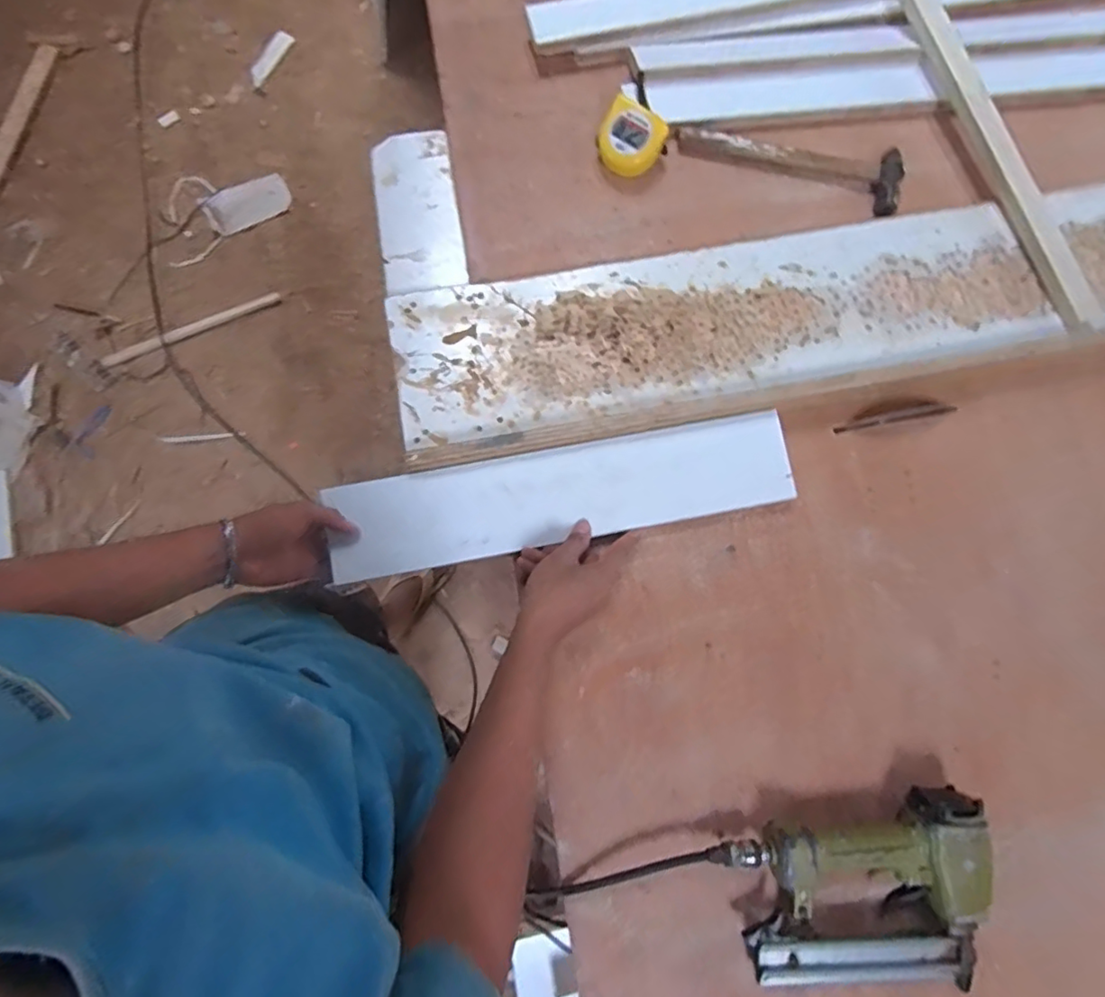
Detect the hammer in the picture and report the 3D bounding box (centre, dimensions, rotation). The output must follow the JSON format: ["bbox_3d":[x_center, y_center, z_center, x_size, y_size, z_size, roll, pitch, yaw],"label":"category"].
[{"bbox_3d":[0.306,-0.433,0.727,0.278,0.024,0.071,18,79,2],"label":"hammer"}]

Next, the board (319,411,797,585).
[{"bbox_3d":[0.014,-0.004,0.619,0.491,0.020,0.099,-11,79,-4],"label":"board"}]

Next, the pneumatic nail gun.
[{"bbox_3d":[0.287,0.378,0.542,0.249,0.056,0.158,-7,79,-2],"label":"pneumatic nail gun"}]

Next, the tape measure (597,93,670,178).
[{"bbox_3d":[0.097,-0.442,0.707,0.082,0.049,0.067,25,80,4],"label":"tape measure"}]

